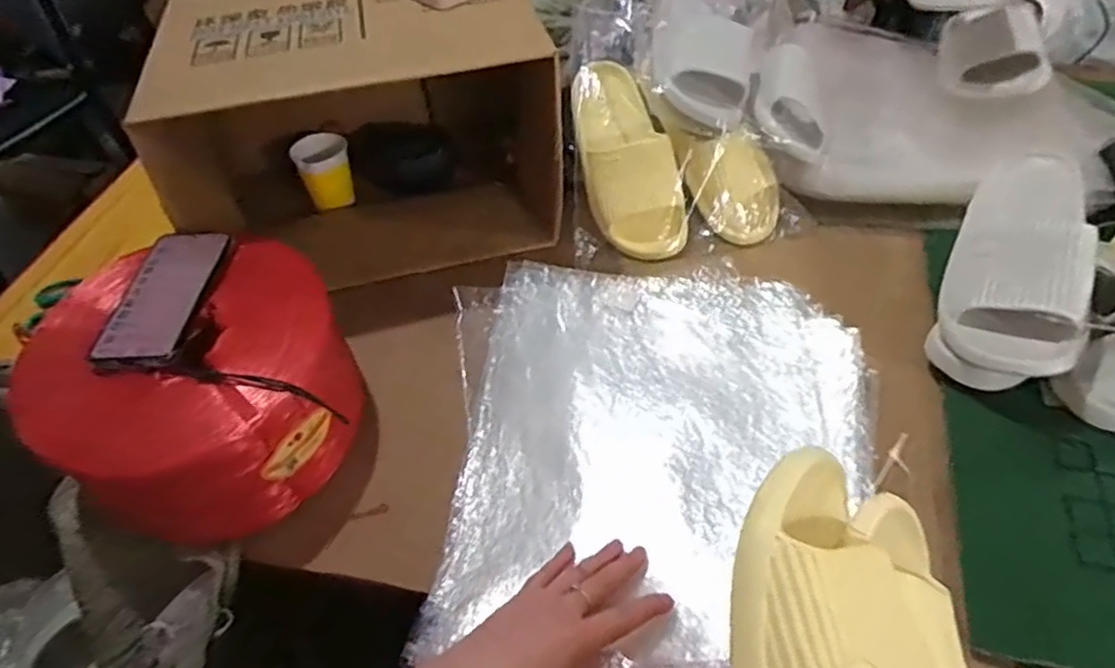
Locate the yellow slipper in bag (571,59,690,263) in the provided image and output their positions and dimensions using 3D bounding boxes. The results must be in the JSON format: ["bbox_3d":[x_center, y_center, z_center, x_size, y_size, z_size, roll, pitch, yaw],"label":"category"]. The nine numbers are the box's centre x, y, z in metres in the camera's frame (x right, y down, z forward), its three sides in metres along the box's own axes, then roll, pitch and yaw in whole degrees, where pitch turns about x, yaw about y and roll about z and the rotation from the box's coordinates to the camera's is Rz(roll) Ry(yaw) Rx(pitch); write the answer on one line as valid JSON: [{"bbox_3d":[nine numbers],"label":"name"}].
[{"bbox_3d":[0.077,-0.222,0.810,0.099,0.063,0.264,-14,72,-6],"label":"yellow slipper in bag"}]

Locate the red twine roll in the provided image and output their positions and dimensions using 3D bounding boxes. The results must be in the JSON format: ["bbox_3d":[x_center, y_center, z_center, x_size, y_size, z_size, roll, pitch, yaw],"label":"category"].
[{"bbox_3d":[-0.323,0.043,0.621,0.249,0.132,0.262,-3,48,4],"label":"red twine roll"}]

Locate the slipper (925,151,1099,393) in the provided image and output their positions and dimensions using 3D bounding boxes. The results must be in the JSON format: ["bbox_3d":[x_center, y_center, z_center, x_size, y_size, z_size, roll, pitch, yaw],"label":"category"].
[{"bbox_3d":[0.440,-0.073,0.643,0.105,0.085,0.255,17,66,20],"label":"slipper"}]

